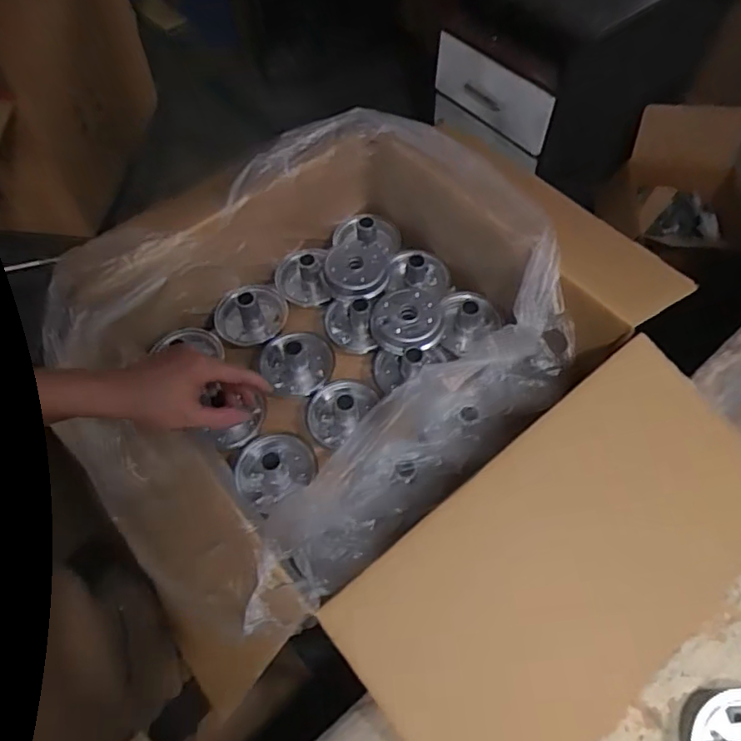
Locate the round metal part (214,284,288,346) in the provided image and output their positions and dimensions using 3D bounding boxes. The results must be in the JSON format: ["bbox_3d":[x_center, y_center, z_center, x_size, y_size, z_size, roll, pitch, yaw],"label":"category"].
[{"bbox_3d":[-0.154,-0.073,0.735,0.093,0.064,0.082,-22,62,-11],"label":"round metal part"}]

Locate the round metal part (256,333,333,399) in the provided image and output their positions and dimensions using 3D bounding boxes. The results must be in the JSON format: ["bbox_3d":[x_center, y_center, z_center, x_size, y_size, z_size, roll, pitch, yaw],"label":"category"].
[{"bbox_3d":[-0.092,-0.014,0.697,0.084,0.066,0.080,-1,60,1],"label":"round metal part"}]

